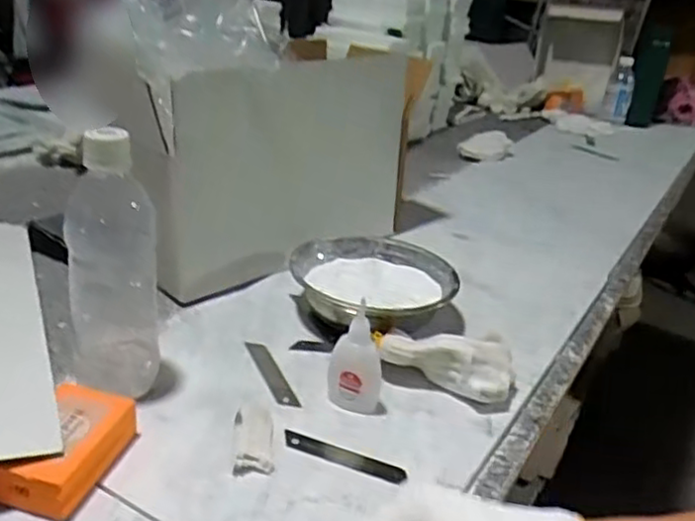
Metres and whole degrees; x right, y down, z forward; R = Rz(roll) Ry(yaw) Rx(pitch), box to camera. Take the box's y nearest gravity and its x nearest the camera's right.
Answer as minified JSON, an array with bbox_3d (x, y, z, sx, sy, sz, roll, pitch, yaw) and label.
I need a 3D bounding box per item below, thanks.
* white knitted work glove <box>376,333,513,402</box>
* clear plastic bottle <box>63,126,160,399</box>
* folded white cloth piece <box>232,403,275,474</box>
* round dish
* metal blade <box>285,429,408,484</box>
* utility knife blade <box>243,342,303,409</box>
[{"bbox_3d":[0.087,0.087,0.609,0.114,0.047,0.057,14,26,15],"label":"white knitted work glove"},{"bbox_3d":[-0.178,0.005,0.534,0.064,0.205,0.063,-2,26,-16],"label":"clear plastic bottle"},{"bbox_3d":[-0.070,0.131,0.520,0.028,0.008,0.077,3,23,-9],"label":"folded white cloth piece"},{"bbox_3d":[0.024,0.031,0.709,0.159,0.053,0.160,6,23,-3],"label":"round dish"},{"bbox_3d":[-0.003,0.144,0.515,0.095,0.004,0.019,15,24,18],"label":"metal blade"},{"bbox_3d":[-0.066,0.097,0.606,0.019,0.004,0.098,3,23,-28],"label":"utility knife blade"}]

